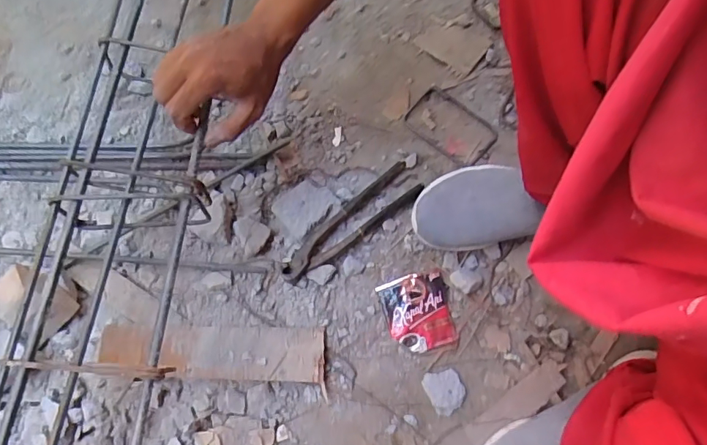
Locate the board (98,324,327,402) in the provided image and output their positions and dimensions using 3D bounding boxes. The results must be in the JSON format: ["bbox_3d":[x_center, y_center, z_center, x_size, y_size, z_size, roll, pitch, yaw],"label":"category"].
[{"bbox_3d":[-0.156,0.148,0.577,0.246,0.017,0.062,4,69,-9],"label":"board"}]

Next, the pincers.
[{"bbox_3d":[-0.003,0.003,0.643,0.213,0.015,0.051,-40,76,-13],"label":"pincers"}]

